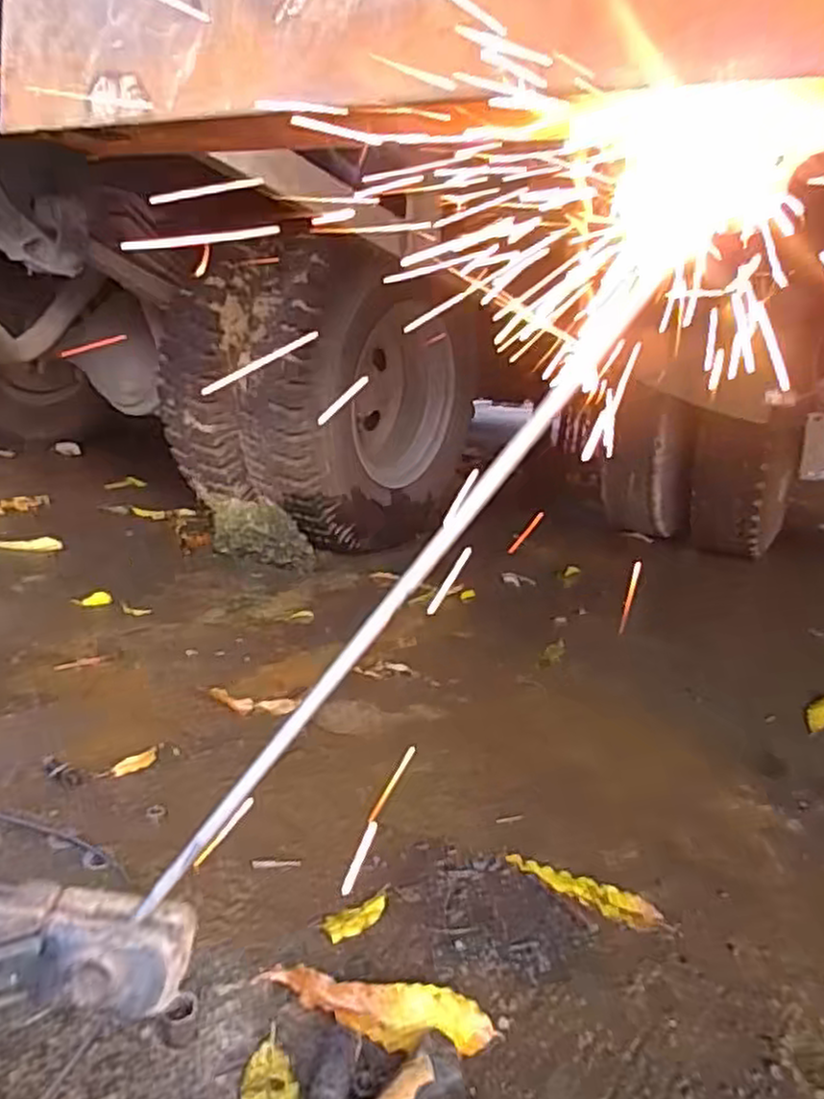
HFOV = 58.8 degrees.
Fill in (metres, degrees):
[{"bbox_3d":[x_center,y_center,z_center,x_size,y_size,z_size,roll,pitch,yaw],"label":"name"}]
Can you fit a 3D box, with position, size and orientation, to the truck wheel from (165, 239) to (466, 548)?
[{"bbox_3d":[-0.201,-0.330,1.715,0.486,0.637,0.566,16,17,32],"label":"truck wheel"}]

